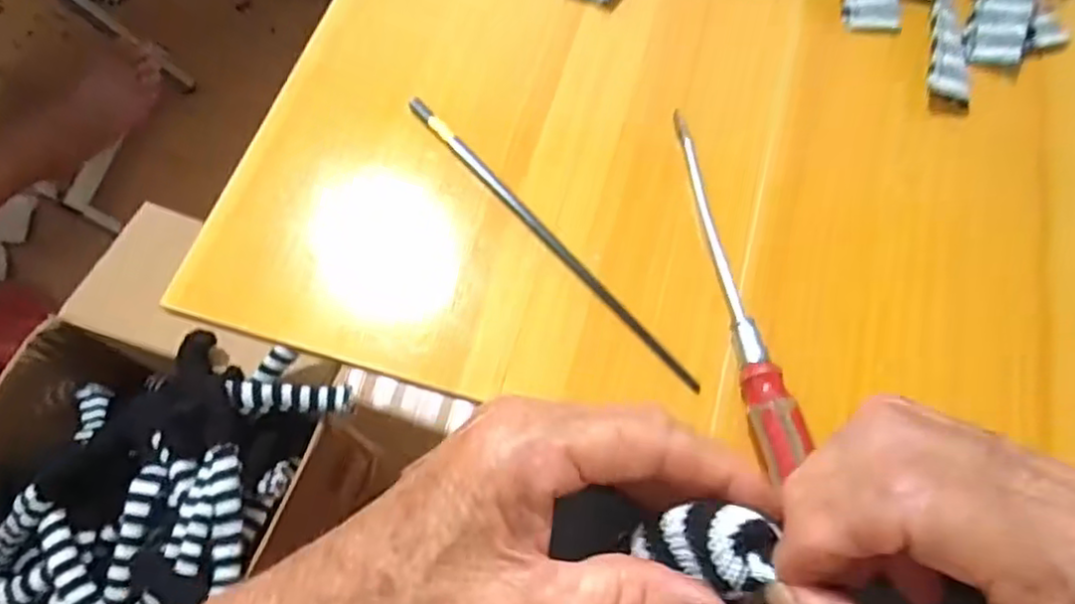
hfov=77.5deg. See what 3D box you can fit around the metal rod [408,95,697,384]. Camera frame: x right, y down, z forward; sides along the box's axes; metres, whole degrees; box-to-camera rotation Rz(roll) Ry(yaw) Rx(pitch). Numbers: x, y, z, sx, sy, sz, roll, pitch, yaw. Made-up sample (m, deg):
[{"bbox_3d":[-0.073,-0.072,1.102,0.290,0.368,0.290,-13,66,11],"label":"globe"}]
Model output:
[{"bbox_3d":[0.003,-0.039,0.375,0.008,0.004,0.236,-39,72,-14],"label":"metal rod"}]

